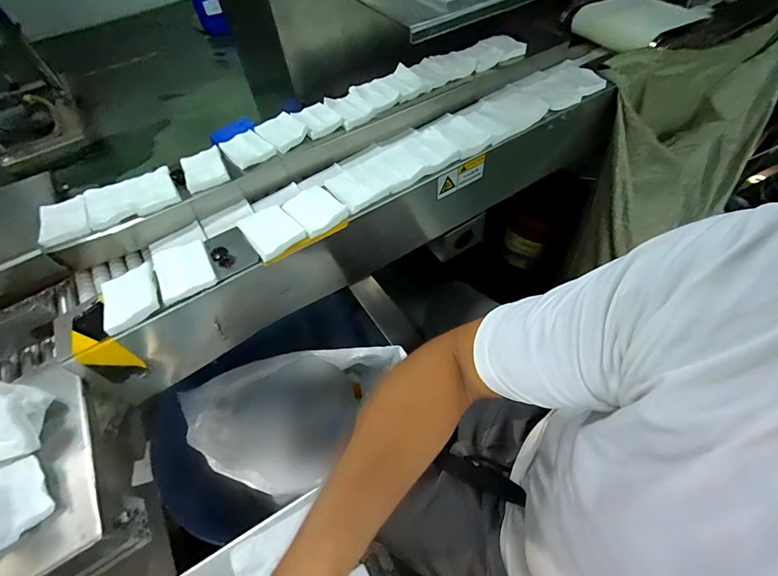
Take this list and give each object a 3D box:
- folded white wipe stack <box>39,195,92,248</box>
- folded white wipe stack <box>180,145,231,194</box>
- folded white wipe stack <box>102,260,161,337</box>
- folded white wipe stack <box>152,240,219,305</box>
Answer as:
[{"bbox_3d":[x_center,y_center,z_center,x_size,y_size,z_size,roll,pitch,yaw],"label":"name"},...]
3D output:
[{"bbox_3d":[-0.529,-0.111,0.608,0.069,0.019,0.087,-25,57,-12],"label":"folded white wipe stack"},{"bbox_3d":[-0.326,-0.211,0.657,0.068,0.016,0.096,-24,57,-11],"label":"folded white wipe stack"},{"bbox_3d":[-0.344,0.011,0.493,0.068,0.010,0.087,-26,57,-13],"label":"folded white wipe stack"},{"bbox_3d":[-0.286,-0.028,0.520,0.072,0.007,0.094,-28,58,-14],"label":"folded white wipe stack"}]

